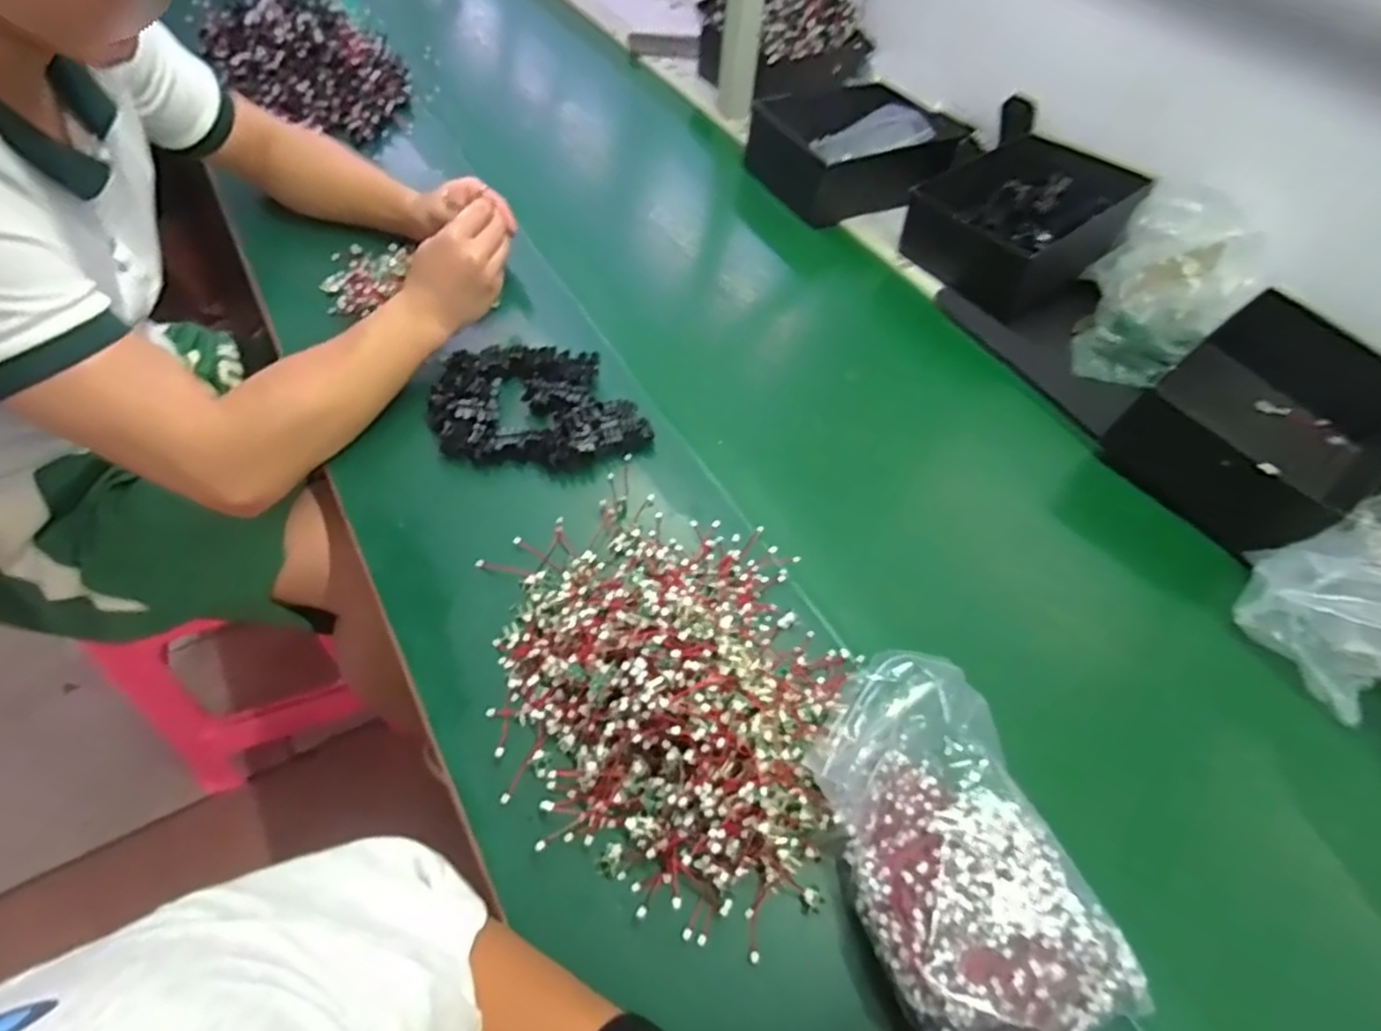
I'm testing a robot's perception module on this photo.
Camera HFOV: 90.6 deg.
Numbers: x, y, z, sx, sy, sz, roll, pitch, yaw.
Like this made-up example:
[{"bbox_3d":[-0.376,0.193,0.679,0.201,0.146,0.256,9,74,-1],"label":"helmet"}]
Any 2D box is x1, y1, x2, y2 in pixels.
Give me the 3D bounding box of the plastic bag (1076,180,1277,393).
[{"bbox_3d":[0.544,-0.264,0.783,0.154,0.128,0.246,38,59,21],"label":"plastic bag"}]

